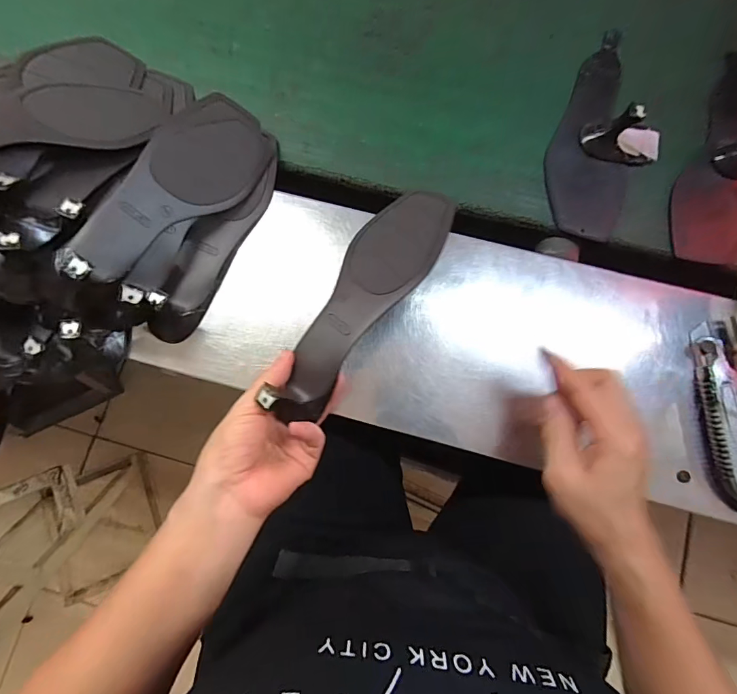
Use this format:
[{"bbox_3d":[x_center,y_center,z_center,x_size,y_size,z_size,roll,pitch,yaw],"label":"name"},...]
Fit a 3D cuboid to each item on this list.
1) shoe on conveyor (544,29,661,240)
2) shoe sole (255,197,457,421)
[{"bbox_3d":[0.257,-0.231,0.444,0.105,0.050,0.241,24,81,5],"label":"shoe on conveyor"},{"bbox_3d":[-0.005,-0.039,0.343,0.067,0.045,0.220,33,81,6],"label":"shoe sole"}]

